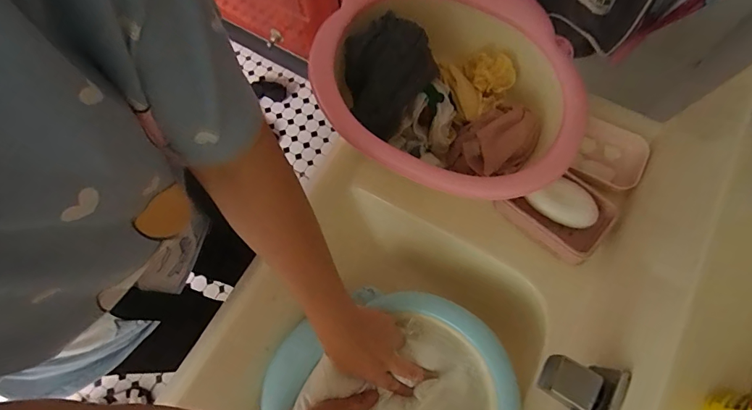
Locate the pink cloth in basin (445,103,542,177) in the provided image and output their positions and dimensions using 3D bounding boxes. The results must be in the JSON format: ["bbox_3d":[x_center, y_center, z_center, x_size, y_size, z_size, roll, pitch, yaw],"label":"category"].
[{"bbox_3d":[0.145,-0.078,0.519,0.088,0.046,0.100,27,72,11],"label":"pink cloth in basin"}]

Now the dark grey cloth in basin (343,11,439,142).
[{"bbox_3d":[0.010,-0.157,0.505,0.099,0.054,0.137,36,74,14],"label":"dark grey cloth in basin"}]

